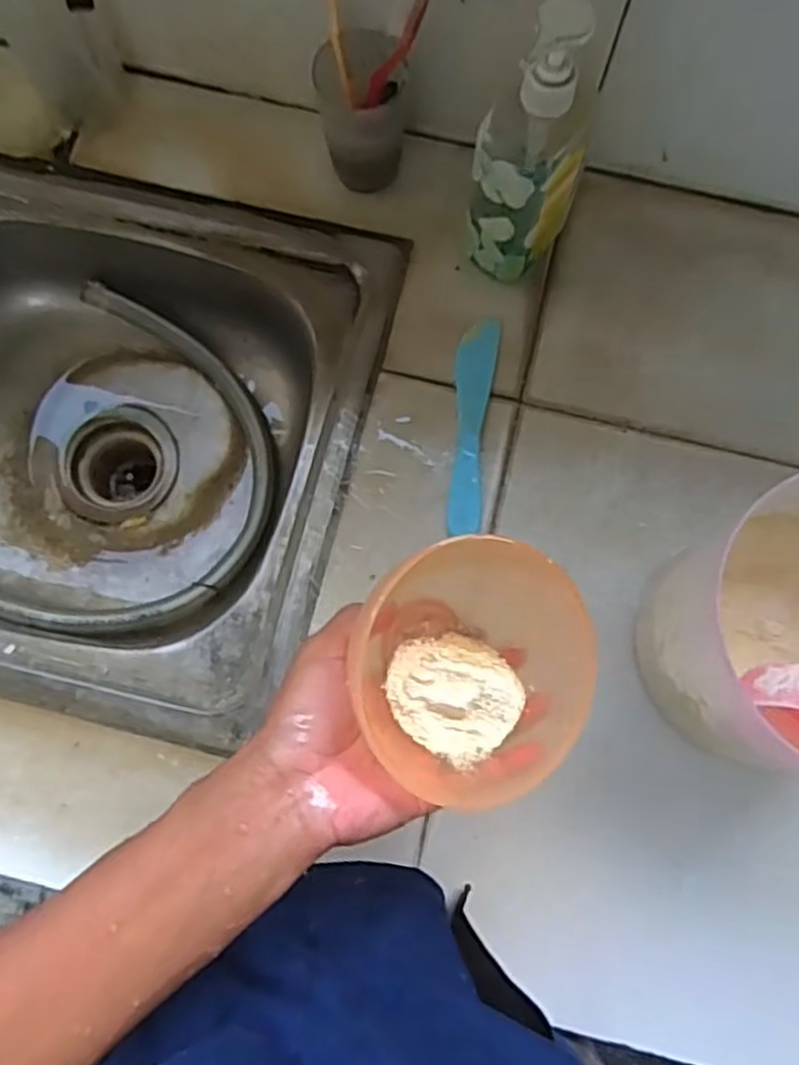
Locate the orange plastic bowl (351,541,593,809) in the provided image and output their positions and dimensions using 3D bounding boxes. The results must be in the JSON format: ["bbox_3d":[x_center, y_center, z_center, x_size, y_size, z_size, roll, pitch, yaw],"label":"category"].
[{"bbox_3d":[0.037,0.066,0.365,0.107,0.090,0.106,0,77,0],"label":"orange plastic bowl"}]

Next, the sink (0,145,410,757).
[{"bbox_3d":[-0.402,-0.112,0.624,0.746,0.135,0.401,14,77,3],"label":"sink"}]

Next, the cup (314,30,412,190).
[{"bbox_3d":[-0.026,-0.310,0.552,0.061,0.109,0.058,0,77,0],"label":"cup"}]

